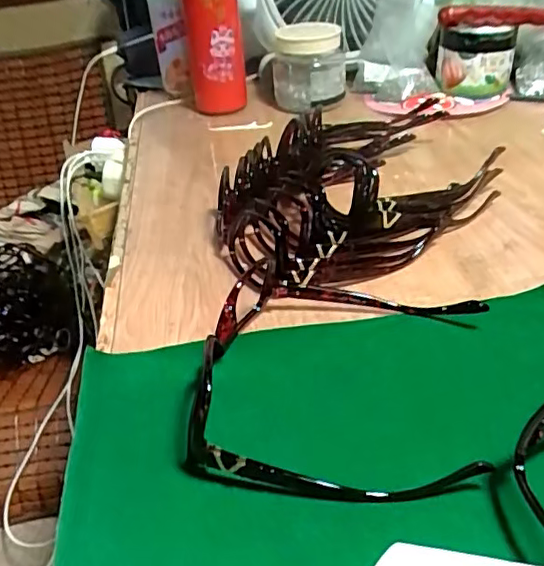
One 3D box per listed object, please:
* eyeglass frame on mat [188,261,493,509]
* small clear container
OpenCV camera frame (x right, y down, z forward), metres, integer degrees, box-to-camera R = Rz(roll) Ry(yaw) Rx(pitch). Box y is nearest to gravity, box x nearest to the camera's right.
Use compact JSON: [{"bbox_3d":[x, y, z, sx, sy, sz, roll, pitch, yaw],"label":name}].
[{"bbox_3d":[0.035,0.037,0.324,0.156,0.049,0.150,3,36,12],"label":"eyeglass frame on mat"},{"bbox_3d":[0.045,-0.268,0.732,0.089,0.084,0.101,-3,35,3],"label":"small clear container"}]

